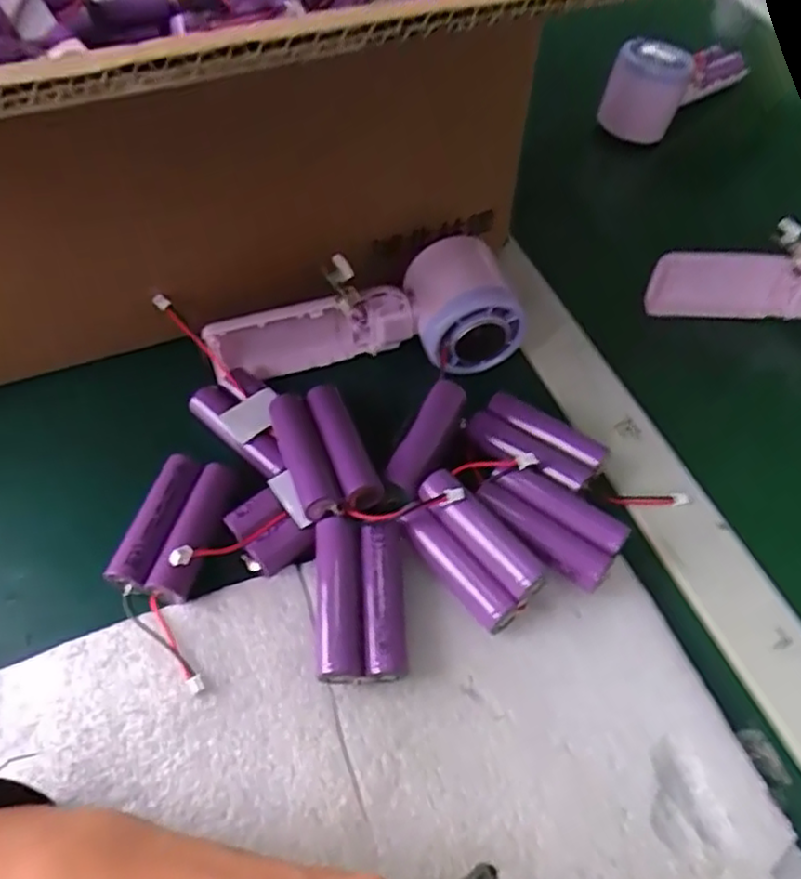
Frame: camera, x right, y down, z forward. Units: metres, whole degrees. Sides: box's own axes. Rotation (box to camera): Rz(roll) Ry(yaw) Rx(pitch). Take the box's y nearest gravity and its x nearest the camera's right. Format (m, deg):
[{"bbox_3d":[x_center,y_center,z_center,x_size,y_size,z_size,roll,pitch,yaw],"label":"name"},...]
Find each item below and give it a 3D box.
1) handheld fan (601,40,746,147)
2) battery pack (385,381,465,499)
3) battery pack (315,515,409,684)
[{"bbox_3d":[0.227,-0.301,0.542,0.052,0.059,0.162,38,62,24],"label":"handheld fan"},{"bbox_3d":[0.012,0.001,0.319,0.015,0.021,0.062,25,58,12],"label":"battery pack"},{"bbox_3d":[-0.017,0.066,0.280,0.035,0.023,0.065,-1,56,-5],"label":"battery pack"}]

